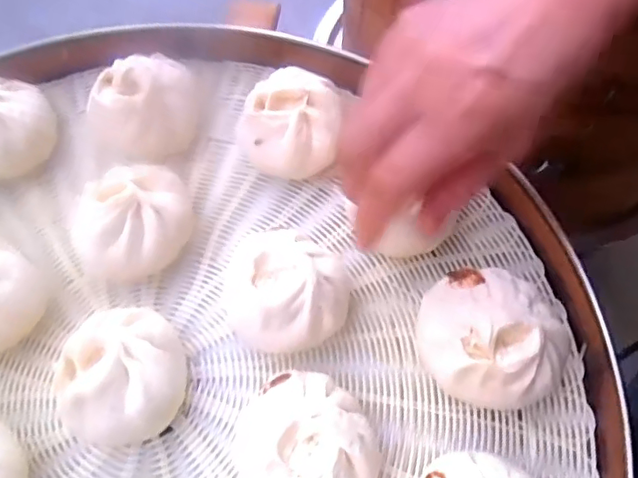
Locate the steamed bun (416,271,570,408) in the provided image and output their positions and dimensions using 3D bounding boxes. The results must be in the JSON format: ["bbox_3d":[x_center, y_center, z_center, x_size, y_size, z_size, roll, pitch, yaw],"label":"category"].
[{"bbox_3d":[0.088,0.052,0.294,0.071,0.050,0.062,10,62,7],"label":"steamed bun"}]

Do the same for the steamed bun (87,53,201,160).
[{"bbox_3d":[-0.112,-0.083,0.368,0.068,0.051,0.061,-9,62,-4],"label":"steamed bun"}]

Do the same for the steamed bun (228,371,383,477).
[{"bbox_3d":[-0.008,0.102,0.275,0.070,0.041,0.066,0,62,1],"label":"steamed bun"}]

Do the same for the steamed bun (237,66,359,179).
[{"bbox_3d":[-0.015,-0.070,0.360,0.063,0.051,0.063,16,63,10],"label":"steamed bun"}]

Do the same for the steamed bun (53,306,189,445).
[{"bbox_3d":[-0.097,0.071,0.289,0.056,0.047,0.061,0,62,1],"label":"steamed bun"}]

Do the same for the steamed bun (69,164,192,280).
[{"bbox_3d":[-0.107,-0.008,0.331,0.068,0.046,0.062,-23,64,-11],"label":"steamed bun"}]

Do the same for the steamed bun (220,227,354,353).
[{"bbox_3d":[-0.019,0.031,0.310,0.067,0.044,0.059,27,65,14],"label":"steamed bun"}]

